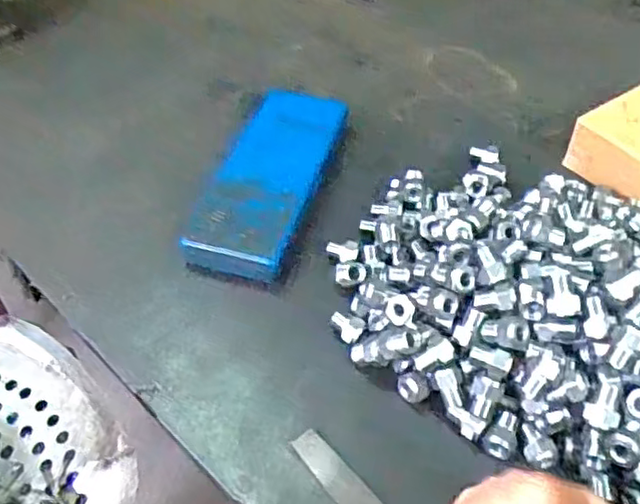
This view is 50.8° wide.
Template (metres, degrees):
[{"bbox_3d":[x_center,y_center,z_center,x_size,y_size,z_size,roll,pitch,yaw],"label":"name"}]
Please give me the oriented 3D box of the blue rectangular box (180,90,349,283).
[{"bbox_3d":[-0.045,-0.073,0.630,0.083,0.032,0.244,13,48,10],"label":"blue rectangular box"}]

